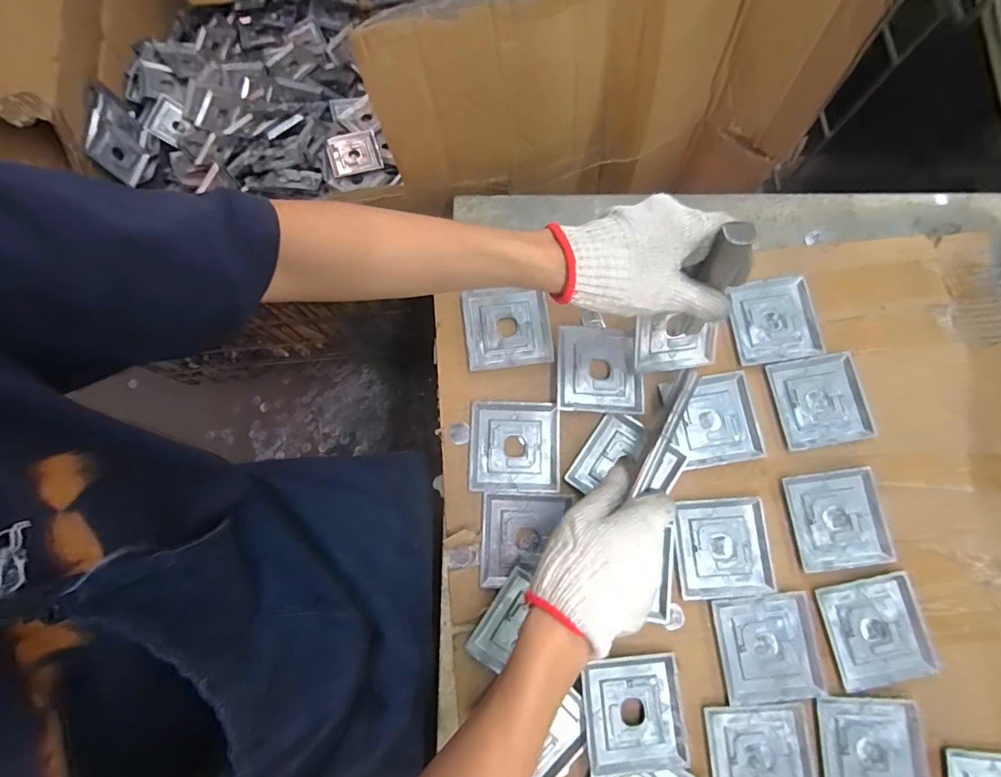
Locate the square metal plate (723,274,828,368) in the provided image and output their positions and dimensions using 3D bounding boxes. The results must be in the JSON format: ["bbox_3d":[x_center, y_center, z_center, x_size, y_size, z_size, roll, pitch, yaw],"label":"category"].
[{"bbox_3d":[0.291,-0.073,0.482,0.092,0.004,0.088,-9,80,-2],"label":"square metal plate"}]

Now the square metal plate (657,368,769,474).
[{"bbox_3d":[0.217,0.032,0.461,0.090,0.009,0.090,-9,80,-2],"label":"square metal plate"}]

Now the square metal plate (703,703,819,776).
[{"bbox_3d":[0.236,0.334,0.404,0.096,0.005,0.088,-2,79,-1],"label":"square metal plate"}]

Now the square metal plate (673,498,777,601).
[{"bbox_3d":[0.217,0.155,0.441,0.090,0.005,0.089,-3,79,-1],"label":"square metal plate"}]

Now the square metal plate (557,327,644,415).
[{"bbox_3d":[0.103,-0.019,0.471,0.088,0.016,0.089,2,79,0],"label":"square metal plate"}]

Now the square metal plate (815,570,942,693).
[{"bbox_3d":[0.356,0.226,0.424,0.093,0.004,0.089,-11,80,-3],"label":"square metal plate"}]

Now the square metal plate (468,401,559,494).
[{"bbox_3d":[0.014,0.060,0.464,0.090,0.006,0.091,1,79,0],"label":"square metal plate"}]

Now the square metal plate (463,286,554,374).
[{"bbox_3d":[0.007,-0.066,0.489,0.091,0.004,0.088,-7,80,-2],"label":"square metal plate"}]

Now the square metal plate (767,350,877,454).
[{"bbox_3d":[0.329,0.013,0.465,0.087,0.006,0.090,-10,80,-2],"label":"square metal plate"}]

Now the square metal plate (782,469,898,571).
[{"bbox_3d":[0.333,0.128,0.444,0.093,0.004,0.090,-8,80,-2],"label":"square metal plate"}]

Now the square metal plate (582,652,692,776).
[{"bbox_3d":[0.121,0.291,0.404,0.089,0.014,0.089,-3,79,-1],"label":"square metal plate"}]

